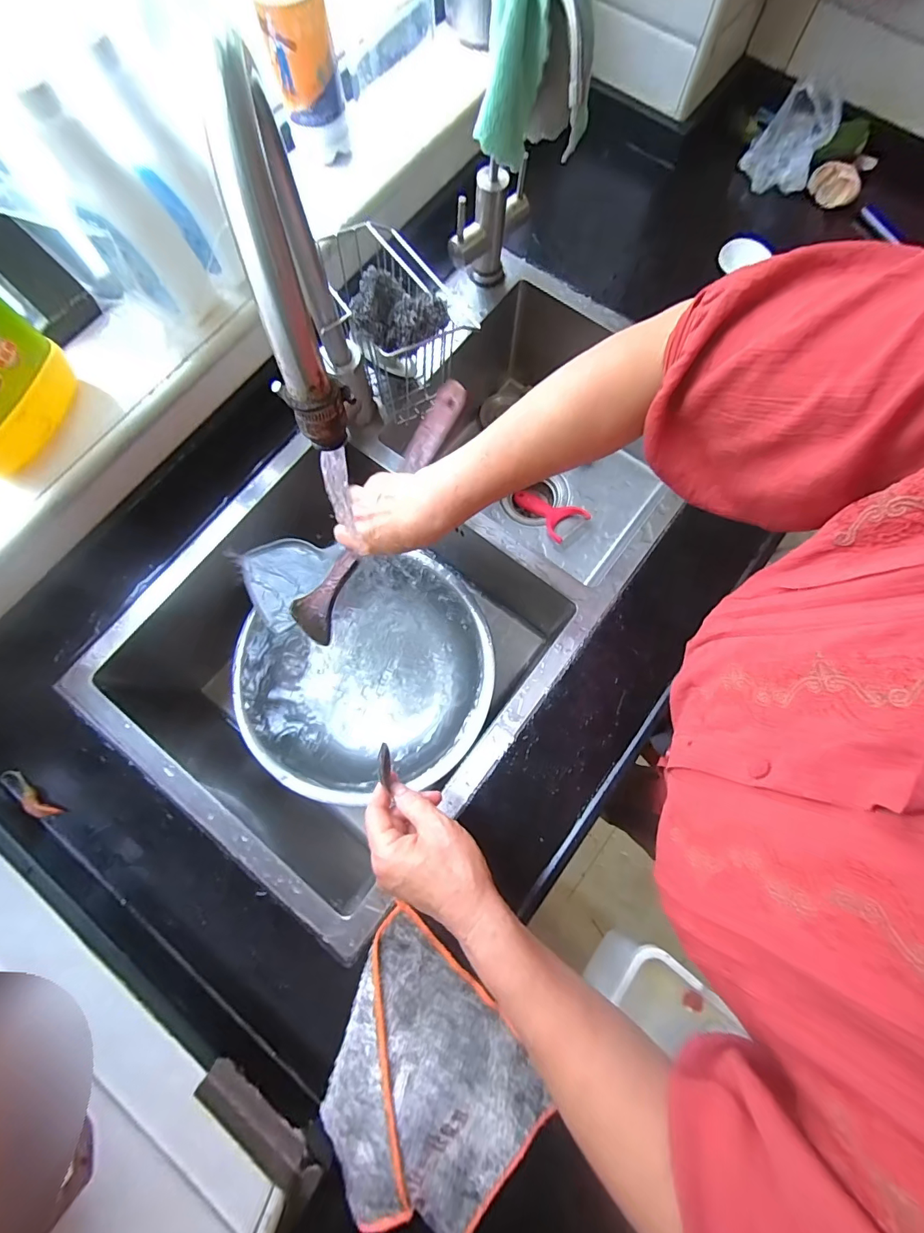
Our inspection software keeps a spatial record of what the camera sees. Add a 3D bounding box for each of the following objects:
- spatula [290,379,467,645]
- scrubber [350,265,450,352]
[{"bbox_3d":[-0.085,-0.101,0.449,0.055,0.027,0.284,37,101,8],"label":"spatula"},{"bbox_3d":[-0.060,-0.287,0.422,0.082,0.035,0.054,8,77,2],"label":"scrubber"}]

